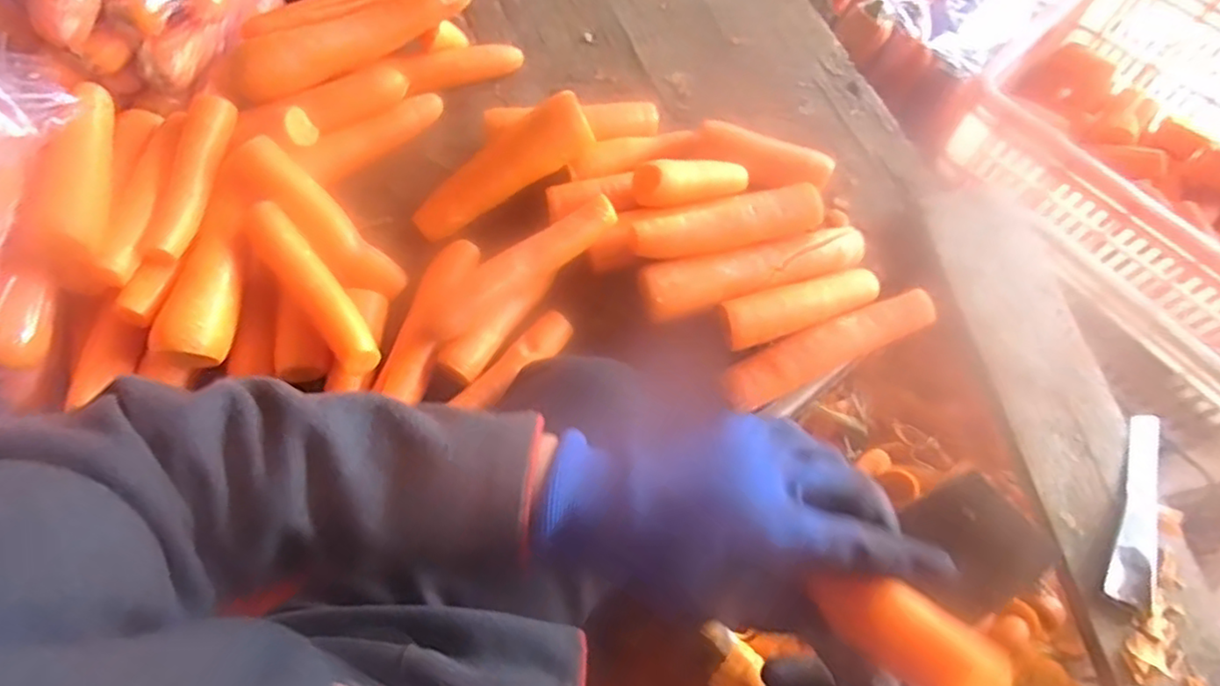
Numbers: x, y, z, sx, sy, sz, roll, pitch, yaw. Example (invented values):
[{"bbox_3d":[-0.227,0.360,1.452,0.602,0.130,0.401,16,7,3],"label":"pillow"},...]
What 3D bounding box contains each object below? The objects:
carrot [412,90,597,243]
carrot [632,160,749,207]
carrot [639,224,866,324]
[{"bbox_3d":[-0.102,-0.164,0.634,0.187,0.051,0.046,-35,70,2],"label":"carrot"},{"bbox_3d":[0.080,-0.151,0.627,0.114,0.030,0.033,-9,66,-19],"label":"carrot"},{"bbox_3d":[0.133,-0.069,0.614,0.216,0.035,0.049,-16,67,-6],"label":"carrot"}]

